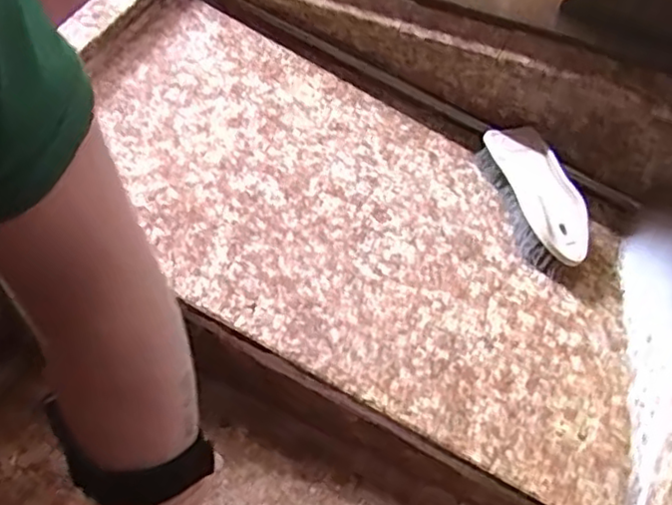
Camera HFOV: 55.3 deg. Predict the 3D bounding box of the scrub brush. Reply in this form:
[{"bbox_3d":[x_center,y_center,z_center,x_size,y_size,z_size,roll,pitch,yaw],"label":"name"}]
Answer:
[{"bbox_3d":[0.177,-0.049,0.568,0.055,0.047,0.132,-15,56,-10],"label":"scrub brush"}]

